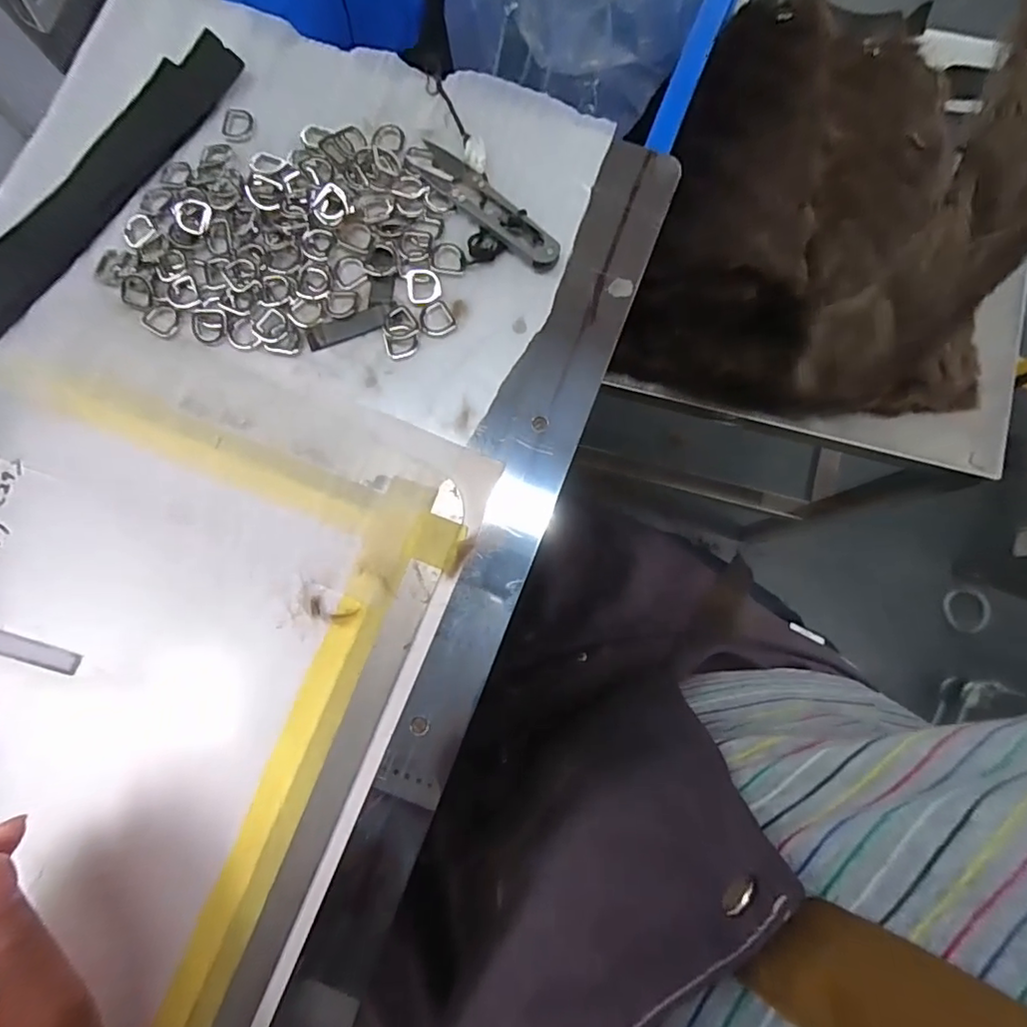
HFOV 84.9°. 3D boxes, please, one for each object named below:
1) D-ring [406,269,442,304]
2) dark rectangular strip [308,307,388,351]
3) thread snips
[{"bbox_3d":[-0.048,-0.120,0.299,0.018,0.005,0.020,-3,81,2],"label":"D-ring"},{"bbox_3d":[-0.087,-0.099,0.297,0.043,0.004,0.012,-19,81,-1],"label":"dark rectangular strip"},{"bbox_3d":[-0.015,-0.167,0.302,0.101,0.008,0.021,42,85,8],"label":"thread snips"}]

